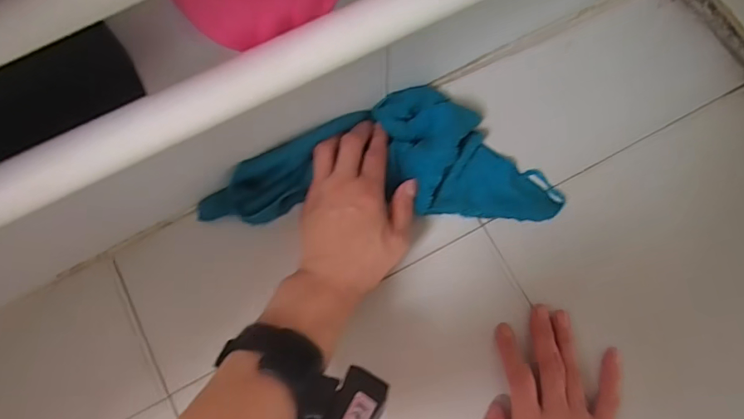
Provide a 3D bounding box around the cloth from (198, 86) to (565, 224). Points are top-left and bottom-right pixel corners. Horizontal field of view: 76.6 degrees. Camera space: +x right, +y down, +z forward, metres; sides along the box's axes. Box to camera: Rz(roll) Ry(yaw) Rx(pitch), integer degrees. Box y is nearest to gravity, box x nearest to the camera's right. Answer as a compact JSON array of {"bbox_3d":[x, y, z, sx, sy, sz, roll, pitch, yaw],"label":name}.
[{"bbox_3d":[0.008,-0.049,0.408,0.300,0.040,0.115,-1,78,-4],"label":"cloth"}]

